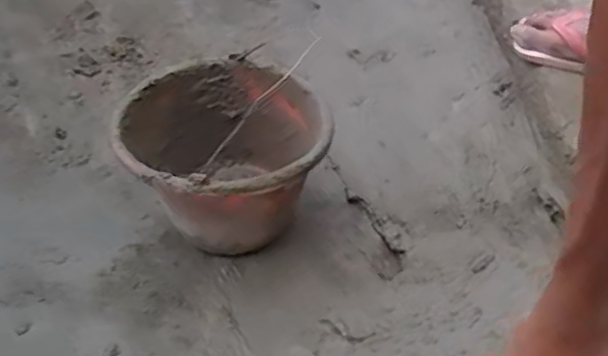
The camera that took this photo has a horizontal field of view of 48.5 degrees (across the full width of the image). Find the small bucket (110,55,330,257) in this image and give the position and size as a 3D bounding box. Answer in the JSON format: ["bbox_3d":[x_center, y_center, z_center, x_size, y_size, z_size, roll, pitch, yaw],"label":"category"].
[{"bbox_3d":[-0.090,-0.016,0.822,0.224,0.171,0.214,-1,52,1],"label":"small bucket"}]

